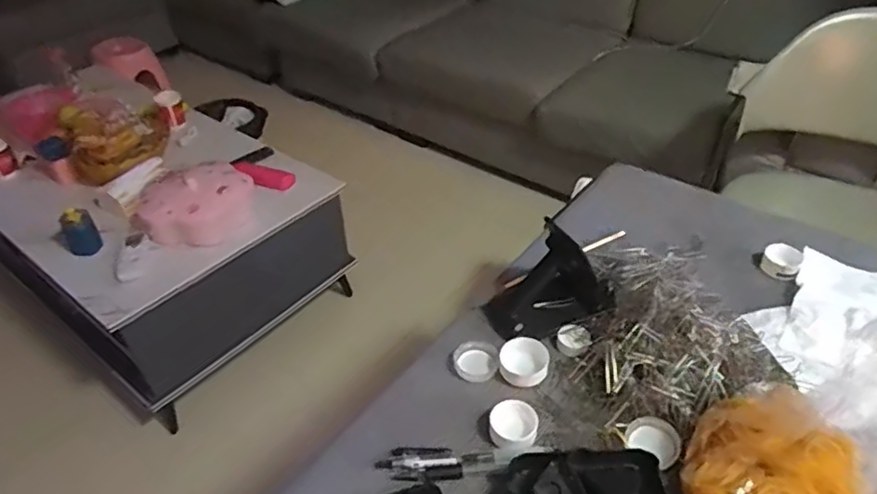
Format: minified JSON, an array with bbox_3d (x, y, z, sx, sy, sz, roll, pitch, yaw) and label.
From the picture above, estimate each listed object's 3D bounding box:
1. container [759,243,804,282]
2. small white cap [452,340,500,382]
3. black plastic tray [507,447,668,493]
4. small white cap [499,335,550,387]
[{"bbox_3d":[0.367,0.015,0.651,0.038,0.015,0.042,29,49,31],"label":"container"},{"bbox_3d":[0.034,0.104,0.565,0.040,0.014,0.040,-1,40,1],"label":"small white cap"},{"bbox_3d":[0.108,0.175,0.442,0.107,0.018,0.053,-2,40,0],"label":"black plastic tray"},{"bbox_3d":[0.078,0.103,0.551,0.044,0.015,0.046,-1,40,1],"label":"small white cap"}]

